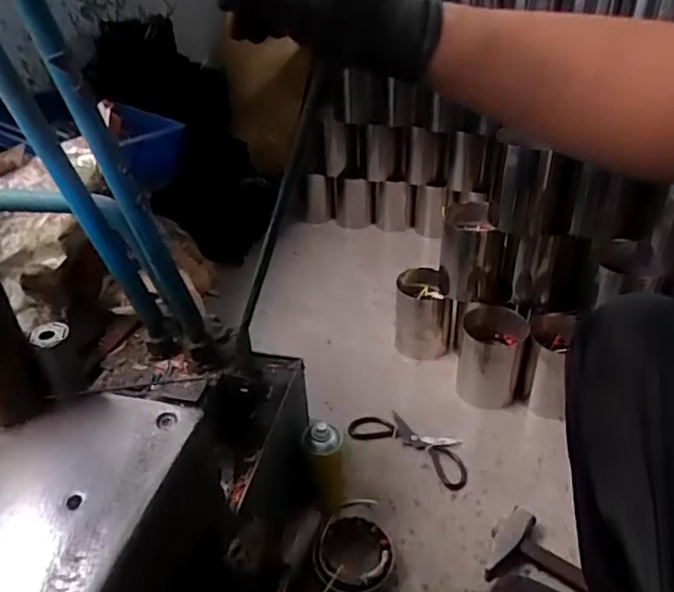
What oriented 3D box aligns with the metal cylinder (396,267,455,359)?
[{"bbox_3d":[0.189,0.041,1.285,0.122,0.158,0.123,1,35,6],"label":"metal cylinder"}]

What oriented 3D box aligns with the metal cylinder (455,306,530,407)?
[{"bbox_3d":[0.298,0.120,1.146,0.122,0.148,0.111,7,36,14],"label":"metal cylinder"}]

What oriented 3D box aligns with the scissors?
[{"bbox_3d":[0.138,0.265,1.075,0.229,0.007,0.100,21,42,31],"label":"scissors"}]

